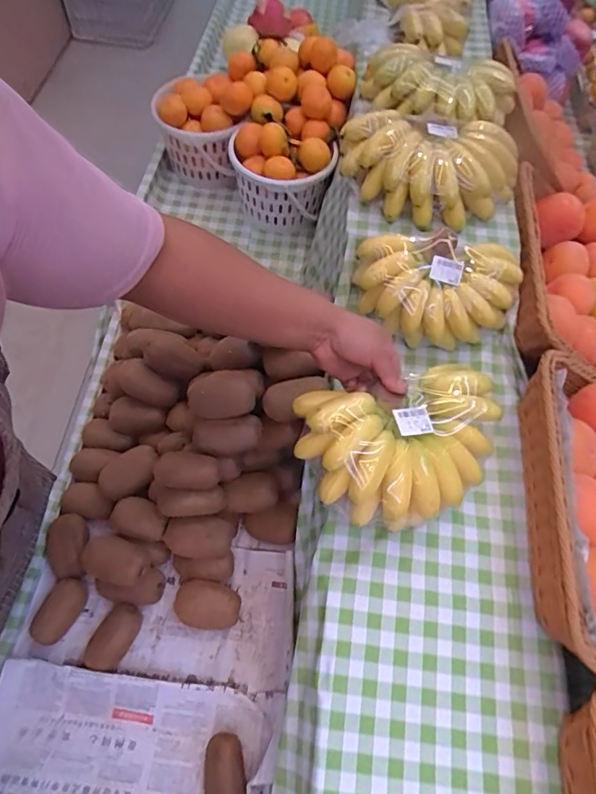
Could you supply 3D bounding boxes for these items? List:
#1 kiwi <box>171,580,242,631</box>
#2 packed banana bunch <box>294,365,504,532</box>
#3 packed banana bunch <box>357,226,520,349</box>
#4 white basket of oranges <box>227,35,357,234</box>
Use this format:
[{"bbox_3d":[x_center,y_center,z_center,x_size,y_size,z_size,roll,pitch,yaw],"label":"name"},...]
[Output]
[{"bbox_3d":[-0.113,0.263,0.614,0.080,0.039,0.052,12,62,2],"label":"kiwi"},{"bbox_3d":[0.107,0.055,0.507,0.209,0.075,0.150,-12,84,-15],"label":"packed banana bunch"},{"bbox_3d":[0.170,-0.132,0.608,0.194,0.057,0.135,3,101,-3],"label":"packed banana bunch"},{"bbox_3d":[-0.015,-0.391,0.745,0.162,0.205,0.167,11,62,2],"label":"white basket of oranges"}]

